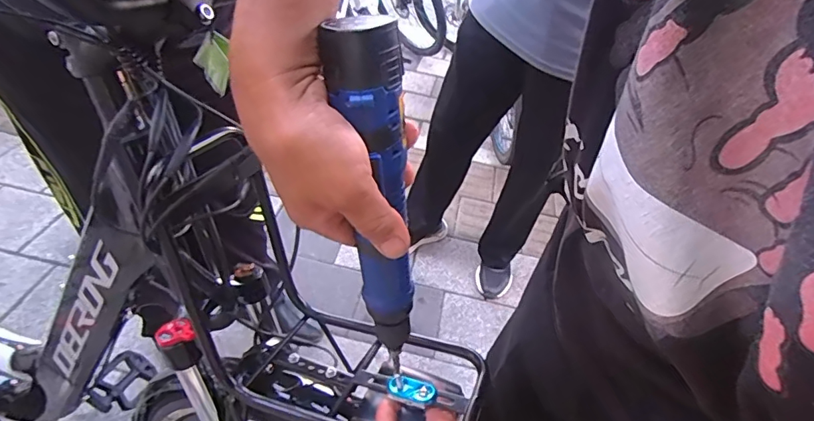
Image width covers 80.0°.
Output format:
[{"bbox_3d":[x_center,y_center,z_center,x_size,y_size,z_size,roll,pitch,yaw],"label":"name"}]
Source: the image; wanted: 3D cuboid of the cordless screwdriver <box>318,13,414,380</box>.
[{"bbox_3d":[-0.019,0.002,0.357,0.033,0.277,0.038,26,43,37],"label":"cordless screwdriver"}]

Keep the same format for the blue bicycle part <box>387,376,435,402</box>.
[{"bbox_3d":[0.004,0.170,0.462,0.047,0.008,0.019,7,40,18],"label":"blue bicycle part"}]

